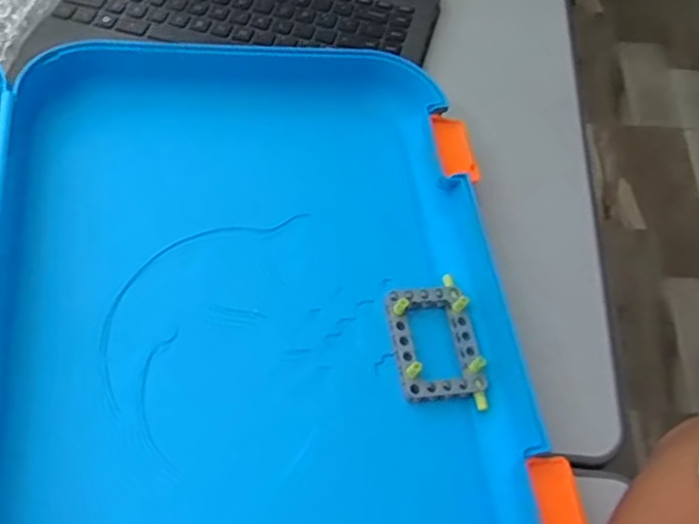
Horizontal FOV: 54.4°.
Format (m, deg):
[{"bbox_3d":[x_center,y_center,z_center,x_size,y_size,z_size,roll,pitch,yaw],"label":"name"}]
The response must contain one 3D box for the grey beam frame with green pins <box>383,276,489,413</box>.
[{"bbox_3d":[0.053,0.047,0.416,0.053,0.018,0.084,-6,59,-5],"label":"grey beam frame with green pins"}]

